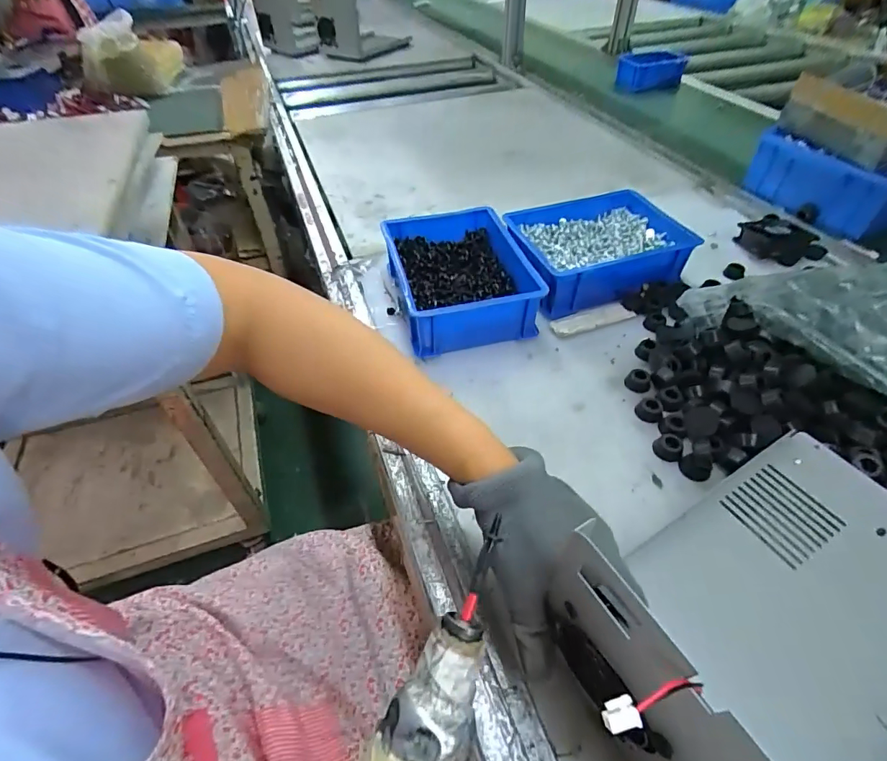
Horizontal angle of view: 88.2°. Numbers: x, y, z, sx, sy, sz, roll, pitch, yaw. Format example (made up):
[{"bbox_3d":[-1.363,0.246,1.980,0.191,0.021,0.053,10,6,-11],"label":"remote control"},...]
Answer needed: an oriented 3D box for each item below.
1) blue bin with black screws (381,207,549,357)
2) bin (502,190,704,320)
[{"bbox_3d":[0.017,-0.123,0.545,0.148,0.067,0.194,-10,48,-7],"label":"blue bin with black screws"},{"bbox_3d":[0.190,-0.164,0.578,0.200,0.063,0.162,-12,48,-9],"label":"bin"}]

